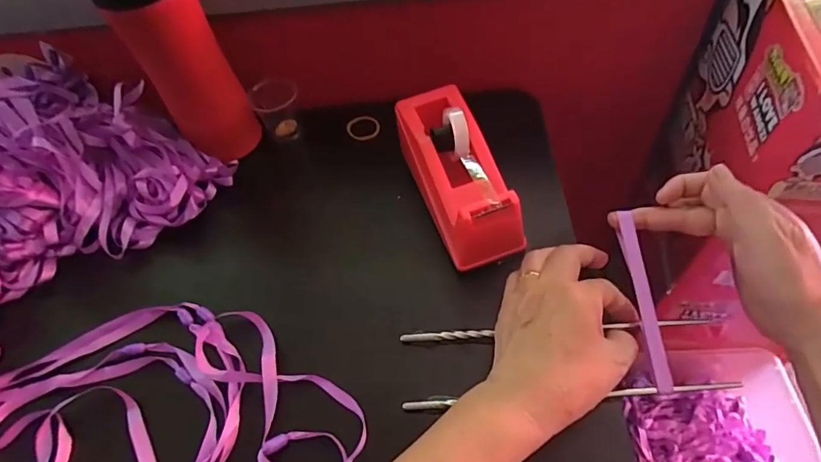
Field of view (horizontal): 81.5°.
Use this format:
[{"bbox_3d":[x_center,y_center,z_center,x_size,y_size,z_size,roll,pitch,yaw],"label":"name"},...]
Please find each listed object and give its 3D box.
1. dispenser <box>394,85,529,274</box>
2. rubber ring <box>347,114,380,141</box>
[{"bbox_3d":[0.037,-0.050,0.394,0.064,0.058,0.156,-20,55,-6],"label":"dispenser"},{"bbox_3d":[-0.050,-0.108,0.502,0.035,0.005,0.030,32,75,15],"label":"rubber ring"}]

